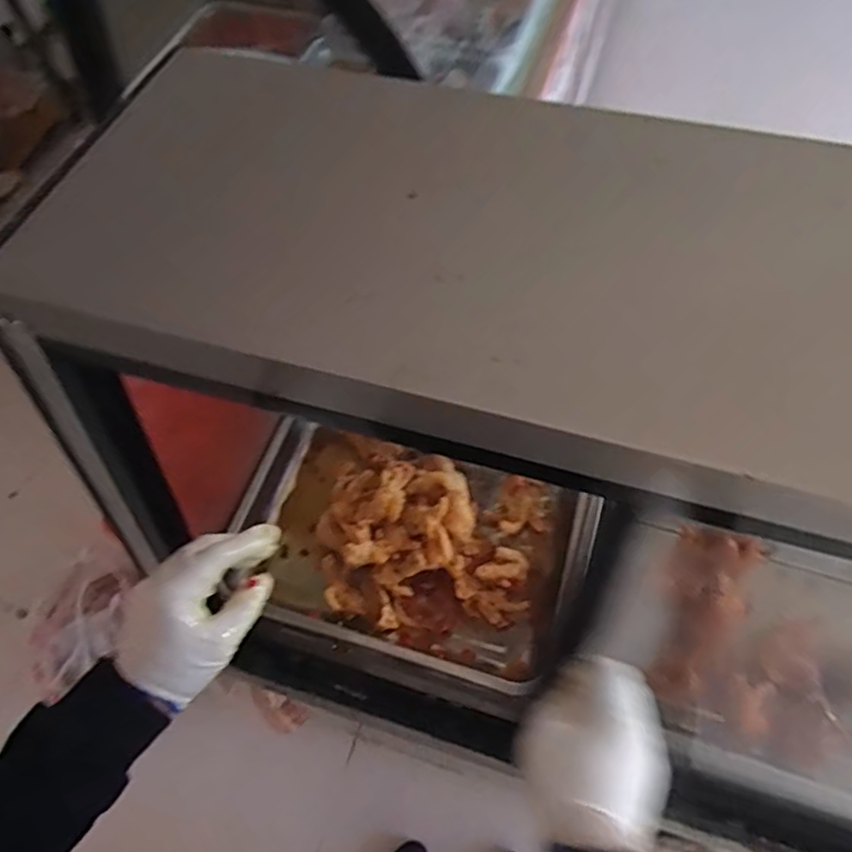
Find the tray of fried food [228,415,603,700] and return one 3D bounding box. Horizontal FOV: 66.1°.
[{"bbox_3d":[-0.027,0.127,0.784,0.413,0.086,0.283,14,61,12],"label":"tray of fried food"}]

